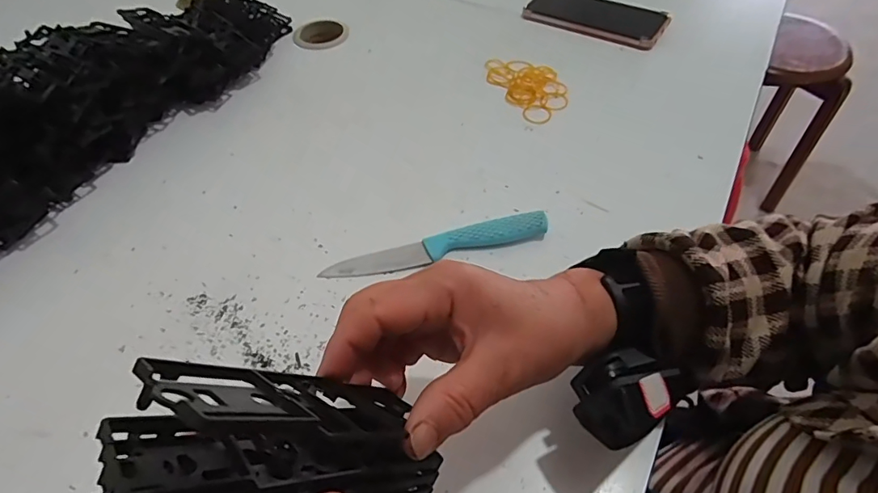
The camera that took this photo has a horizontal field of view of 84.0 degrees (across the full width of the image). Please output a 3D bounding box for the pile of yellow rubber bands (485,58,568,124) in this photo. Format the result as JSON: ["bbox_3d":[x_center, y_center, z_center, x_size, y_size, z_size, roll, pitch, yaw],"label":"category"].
[{"bbox_3d":[0.097,-0.175,0.529,0.065,0.012,0.113,-24,53,-16],"label":"pile of yellow rubber bands"}]

